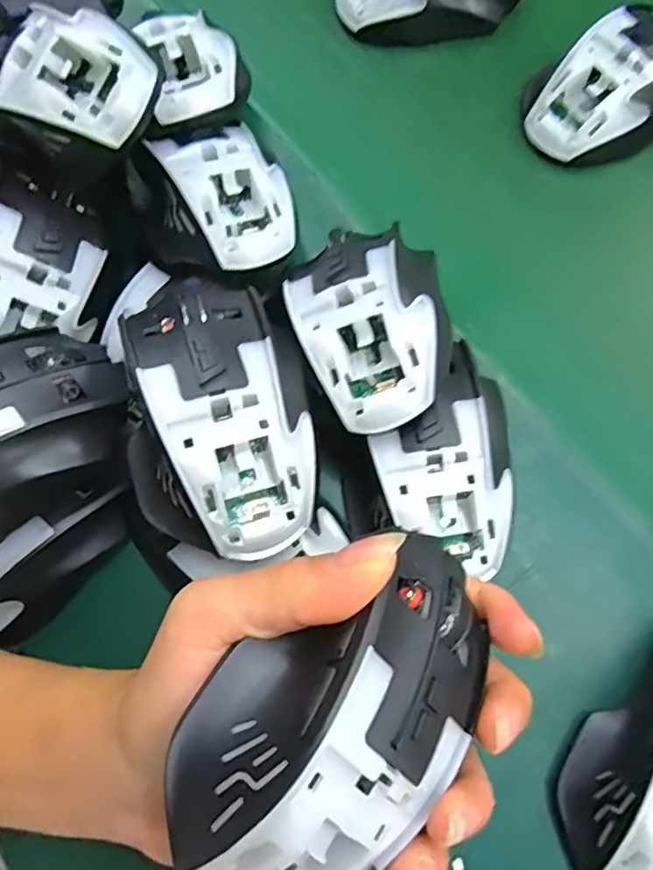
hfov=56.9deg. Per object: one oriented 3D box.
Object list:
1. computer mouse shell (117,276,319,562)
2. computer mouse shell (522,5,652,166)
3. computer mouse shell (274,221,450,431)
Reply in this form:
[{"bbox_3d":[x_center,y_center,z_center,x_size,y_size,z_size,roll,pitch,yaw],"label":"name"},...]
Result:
[{"bbox_3d":[-0.049,-0.015,0.237,0.071,0.034,0.125,-19,71,-5],"label":"computer mouse shell"},{"bbox_3d":[0.170,-0.197,0.340,0.112,0.039,0.074,-34,73,-9],"label":"computer mouse shell"},{"bbox_3d":[0.018,-0.045,0.255,0.066,0.026,0.085,-12,71,-2],"label":"computer mouse shell"}]

